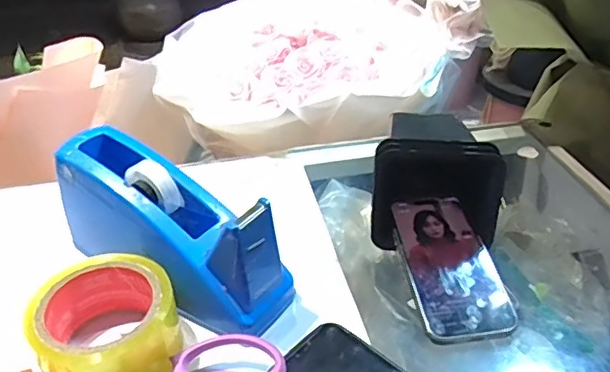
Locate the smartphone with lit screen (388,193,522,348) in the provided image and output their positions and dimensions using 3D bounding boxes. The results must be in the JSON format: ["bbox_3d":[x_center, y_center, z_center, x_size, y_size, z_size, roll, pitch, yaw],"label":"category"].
[{"bbox_3d":[0.121,0.064,0.473,0.074,0.014,0.144,-6,46,-6],"label":"smartphone with lit screen"}]

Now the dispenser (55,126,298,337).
[{"bbox_3d":[-0.112,0.040,0.465,0.209,0.107,0.071,23,42,28],"label":"dispenser"}]

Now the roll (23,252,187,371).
[{"bbox_3d":[-0.143,0.101,0.410,0.097,0.048,0.094,0,36,0],"label":"roll"}]

